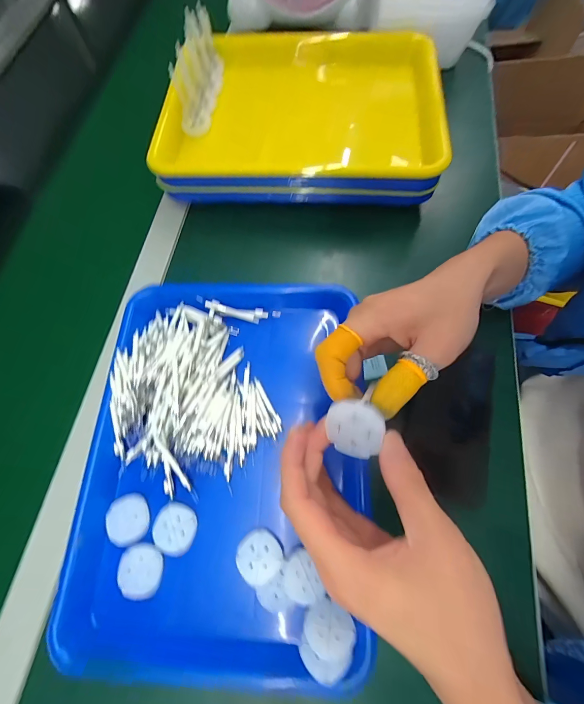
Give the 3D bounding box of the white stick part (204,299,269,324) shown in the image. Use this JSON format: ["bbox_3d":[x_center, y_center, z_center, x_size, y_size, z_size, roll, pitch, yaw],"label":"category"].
[{"bbox_3d":[-0.061,-0.043,0.340,0.067,0.006,0.018,10,70,-6],"label":"white stick part"}]

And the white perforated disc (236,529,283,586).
[{"bbox_3d":[-0.027,0.168,0.254,0.037,0.004,0.037,-3,49,4],"label":"white perforated disc"}]

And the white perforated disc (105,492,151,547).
[{"bbox_3d":[-0.145,0.147,0.273,0.035,0.005,0.039,-24,70,-6],"label":"white perforated disc"}]

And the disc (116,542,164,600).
[{"bbox_3d":[-0.127,0.182,0.258,0.036,0.005,0.037,-1,70,3],"label":"disc"}]

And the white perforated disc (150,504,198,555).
[{"bbox_3d":[-0.102,0.152,0.269,0.038,0.007,0.037,-1,70,3],"label":"white perforated disc"}]

